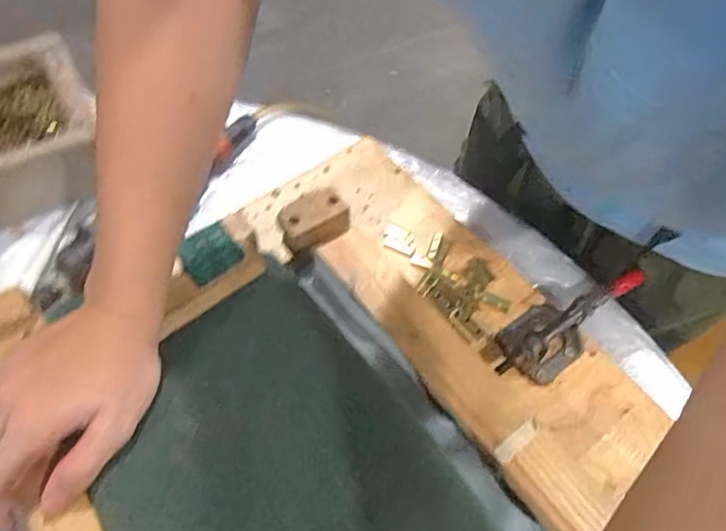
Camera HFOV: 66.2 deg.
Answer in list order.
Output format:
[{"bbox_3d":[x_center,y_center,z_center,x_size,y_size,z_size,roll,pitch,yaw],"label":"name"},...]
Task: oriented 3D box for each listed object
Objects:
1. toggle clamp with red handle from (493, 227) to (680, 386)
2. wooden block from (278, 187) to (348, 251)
[{"bbox_3d":[0.190,0.035,0.488,0.217,0.040,0.059,-36,66,-22],"label":"toggle clamp with red handle"},{"bbox_3d":[-0.044,-0.041,0.492,0.057,0.022,0.045,-29,64,-19],"label":"wooden block"}]

